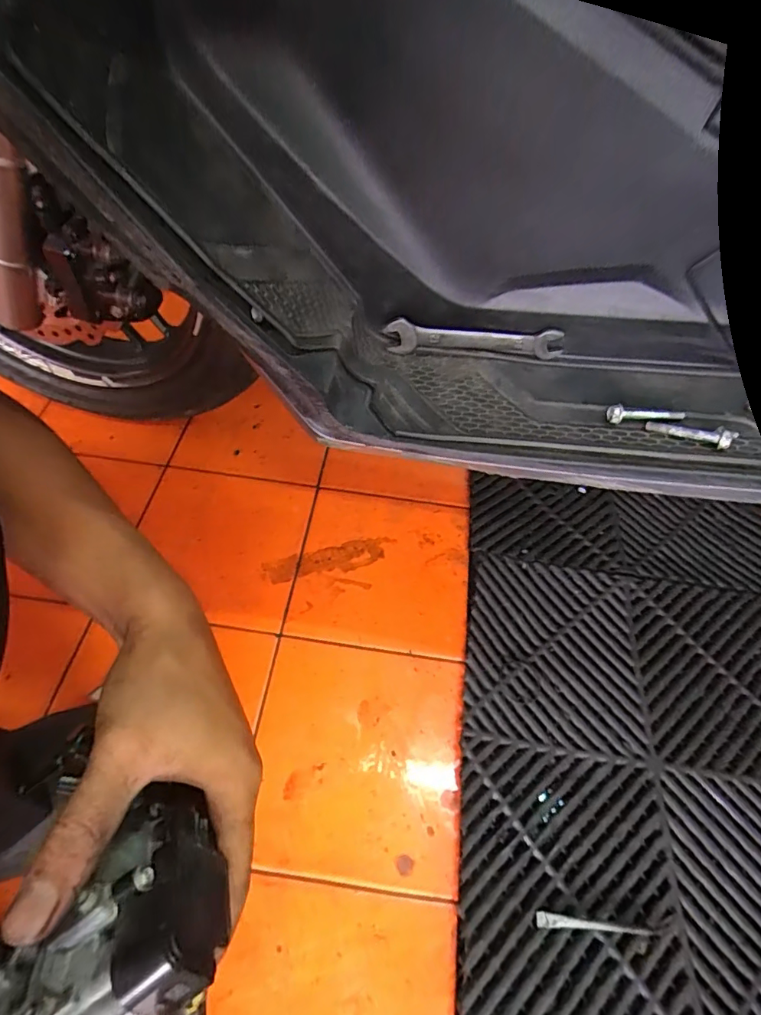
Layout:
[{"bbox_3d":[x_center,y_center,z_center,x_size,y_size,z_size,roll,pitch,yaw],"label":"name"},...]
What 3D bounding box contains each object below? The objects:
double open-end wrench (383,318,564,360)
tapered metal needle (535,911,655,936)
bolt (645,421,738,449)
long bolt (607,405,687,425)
[{"bbox_3d":[0.066,-0.118,0.353,0.122,0.024,0.008,7,55,0],"label":"double open-end wrench"},{"bbox_3d":[0.174,0.339,0.402,0.096,0.005,0.009,5,55,-1],"label":"tapered metal needle"},{"bbox_3d":[0.189,-0.046,0.303,0.048,0.008,0.012,17,54,28],"label":"bolt"},{"bbox_3d":[0.170,-0.060,0.316,0.050,0.009,0.009,-2,55,-6],"label":"long bolt"}]

